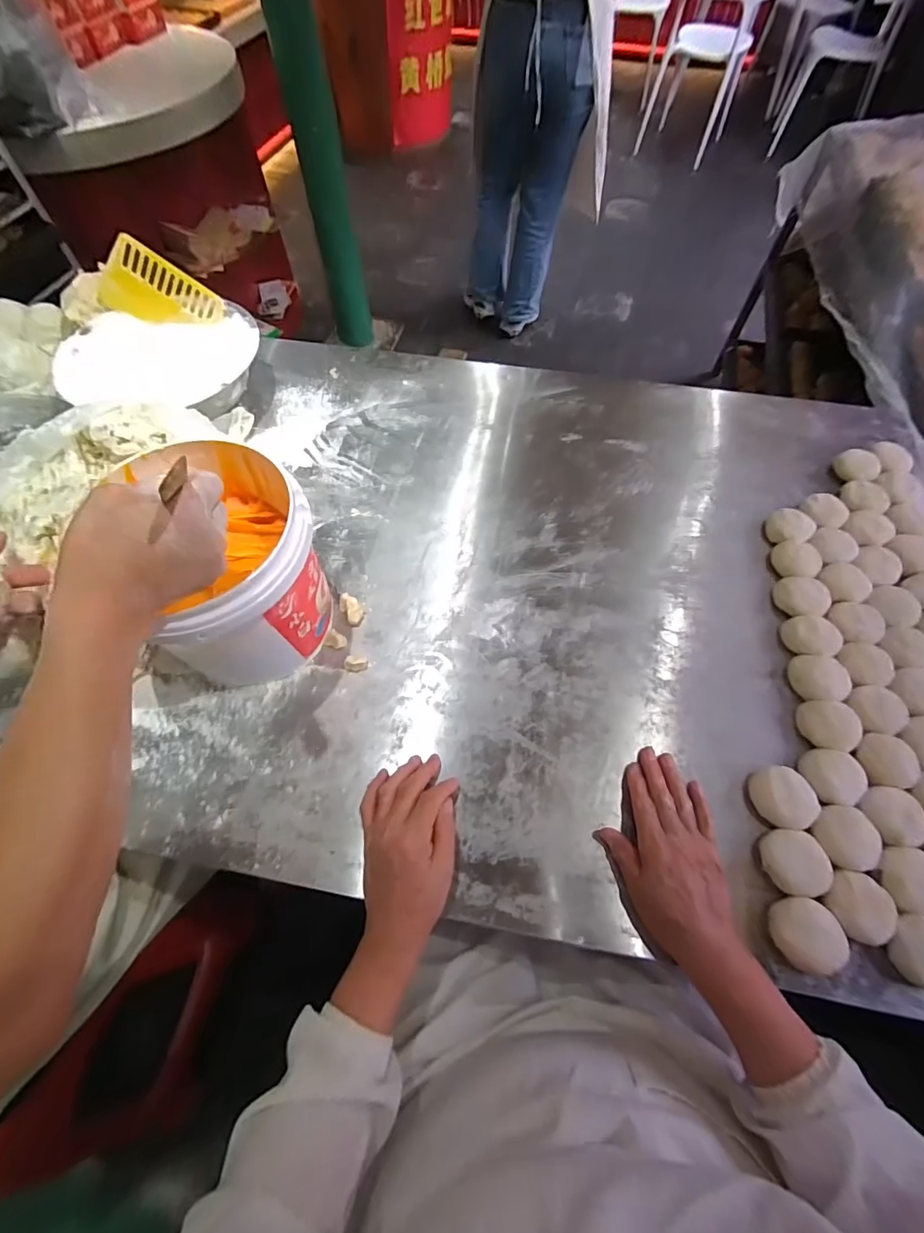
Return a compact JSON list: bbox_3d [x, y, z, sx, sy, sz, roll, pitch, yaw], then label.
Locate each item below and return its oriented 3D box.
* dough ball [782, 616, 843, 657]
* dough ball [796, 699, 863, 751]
[{"bbox_3d":[0.413,0.025,0.565,0.052,0.026,0.049,0,62,0],"label":"dough ball"},{"bbox_3d":[0.398,0.118,0.518,0.050,0.029,0.054,0,62,0],"label":"dough ball"}]

